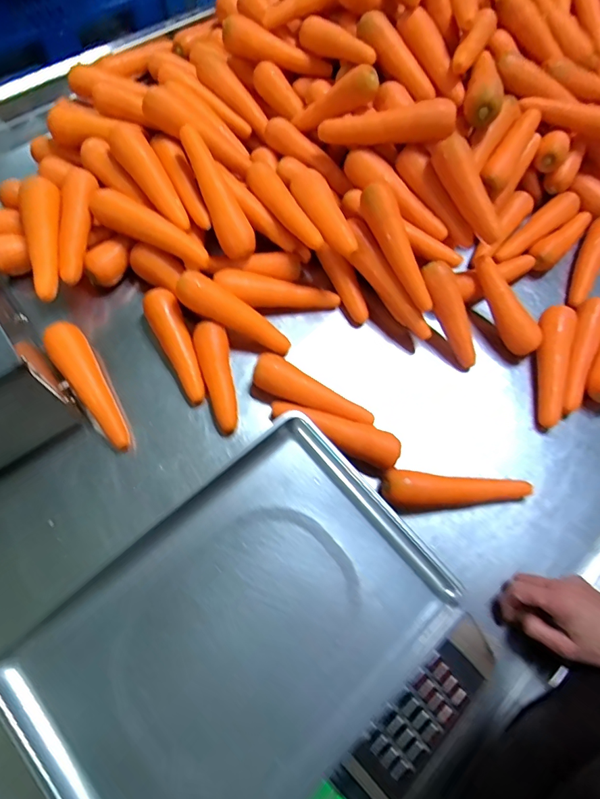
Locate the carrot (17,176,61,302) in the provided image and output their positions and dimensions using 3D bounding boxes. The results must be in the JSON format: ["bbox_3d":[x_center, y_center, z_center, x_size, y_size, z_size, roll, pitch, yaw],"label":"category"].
[{"bbox_3d":[-0.328,-0.209,0.560,0.051,0.037,0.186,-14,70,-11],"label":"carrot"}]

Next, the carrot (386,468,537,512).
[{"bbox_3d":[0.193,0.109,0.521,0.190,0.040,0.045,1,68,-5],"label":"carrot"}]

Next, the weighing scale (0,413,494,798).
[{"bbox_3d":[-0.018,0.251,0.397,0.352,0.115,0.352,3,70,-8],"label":"weighing scale"}]

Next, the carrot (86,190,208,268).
[{"bbox_3d":[-0.195,-0.223,0.563,0.176,0.031,0.041,29,69,6],"label":"carrot"}]

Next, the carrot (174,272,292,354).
[{"bbox_3d":[-0.081,-0.107,0.551,0.160,0.031,0.040,31,66,-20],"label":"carrot"}]

